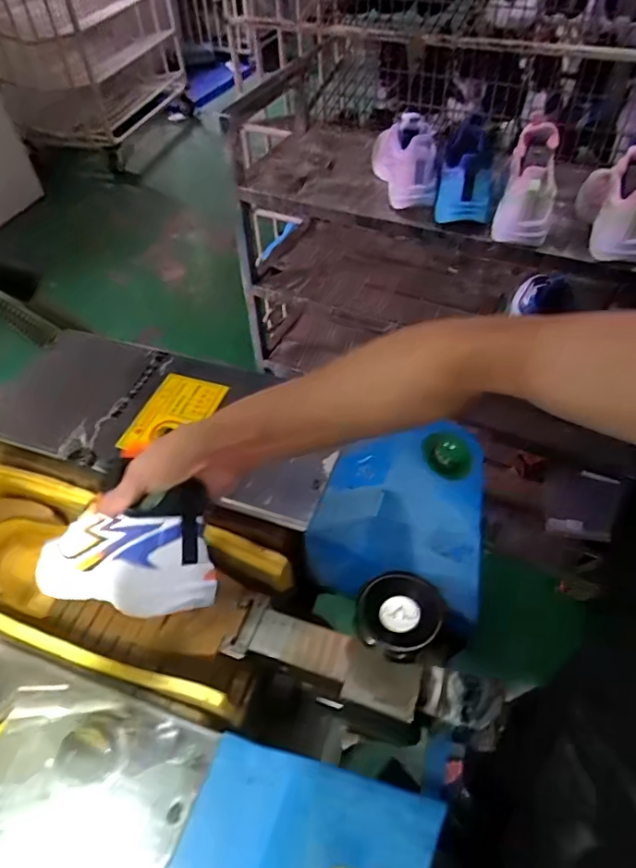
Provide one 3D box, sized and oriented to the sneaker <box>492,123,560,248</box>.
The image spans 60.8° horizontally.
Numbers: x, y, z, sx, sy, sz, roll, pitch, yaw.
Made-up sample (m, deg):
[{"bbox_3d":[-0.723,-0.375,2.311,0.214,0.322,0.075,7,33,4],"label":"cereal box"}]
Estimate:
[{"bbox_3d":[0.326,-0.385,0.825,0.080,0.110,0.174,12,80,13],"label":"sneaker"}]

